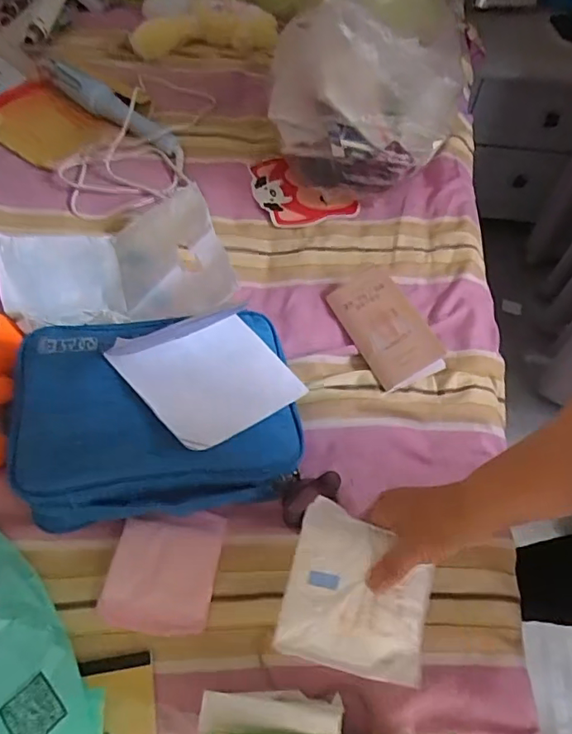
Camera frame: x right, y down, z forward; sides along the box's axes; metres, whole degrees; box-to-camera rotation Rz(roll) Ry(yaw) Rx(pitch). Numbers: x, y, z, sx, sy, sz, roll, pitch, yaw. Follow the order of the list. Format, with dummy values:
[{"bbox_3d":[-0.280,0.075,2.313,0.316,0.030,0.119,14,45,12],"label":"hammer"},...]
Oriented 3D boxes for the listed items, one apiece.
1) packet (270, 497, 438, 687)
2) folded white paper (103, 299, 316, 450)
[{"bbox_3d":[0.065,0.192,0.460,0.130,0.014,0.124,19,79,-13],"label":"packet"},{"bbox_3d":[-0.071,0.004,0.532,0.142,0.019,0.132,-29,77,-36],"label":"folded white paper"}]

